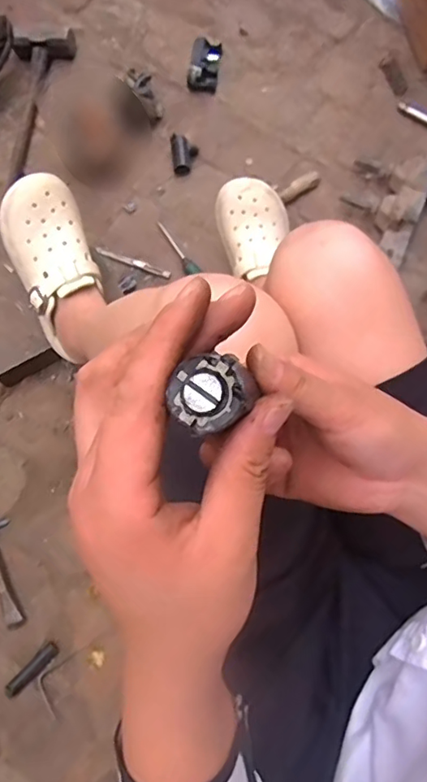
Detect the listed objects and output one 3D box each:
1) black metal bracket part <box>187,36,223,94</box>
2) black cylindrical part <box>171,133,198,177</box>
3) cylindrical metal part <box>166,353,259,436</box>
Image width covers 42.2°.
[{"bbox_3d":[-0.015,-0.587,0.994,0.050,0.028,0.101,8,75,-1],"label":"black metal bracket part"},{"bbox_3d":[-0.050,-0.406,0.951,0.045,0.024,0.070,-3,75,-4],"label":"black cylindrical part"},{"bbox_3d":[-0.001,0.002,0.184,0.024,0.017,0.026,0,77,-1],"label":"cylindrical metal part"}]

